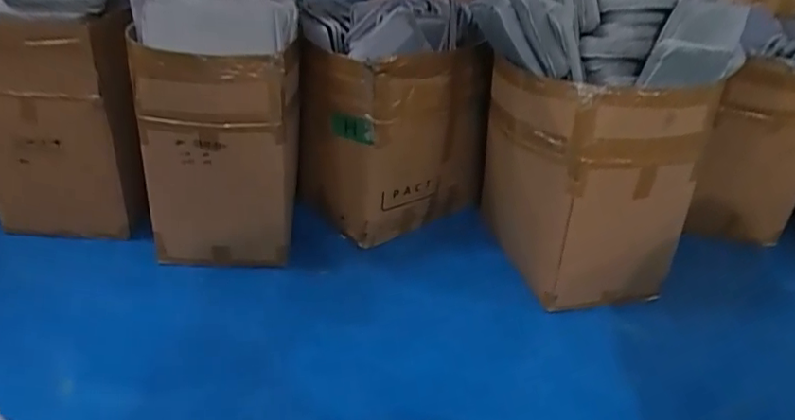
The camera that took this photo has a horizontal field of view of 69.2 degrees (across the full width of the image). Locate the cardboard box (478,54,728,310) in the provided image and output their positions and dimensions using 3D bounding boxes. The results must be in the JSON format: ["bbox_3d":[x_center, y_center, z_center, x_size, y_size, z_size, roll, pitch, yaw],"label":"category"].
[{"bbox_3d":[0.535,-0.135,1.815,0.426,0.655,0.638,-8,33,-19],"label":"cardboard box"}]

